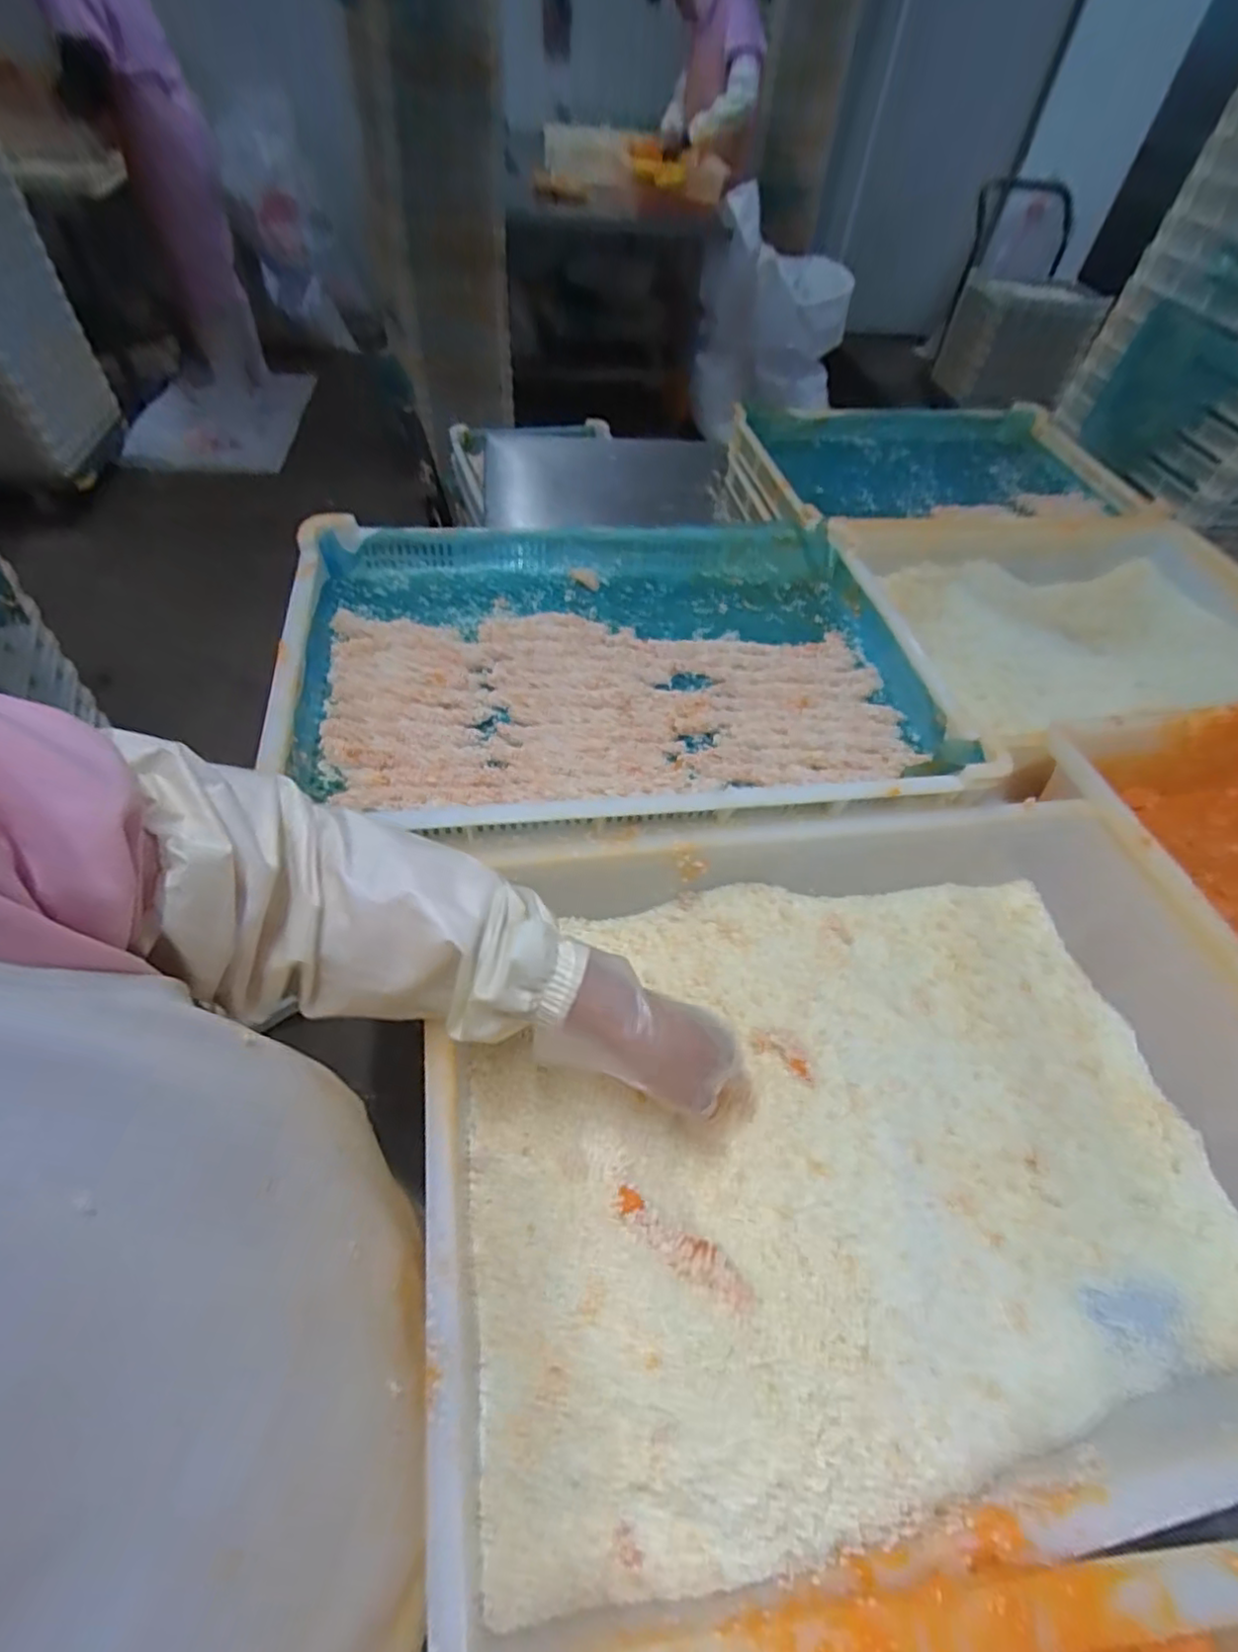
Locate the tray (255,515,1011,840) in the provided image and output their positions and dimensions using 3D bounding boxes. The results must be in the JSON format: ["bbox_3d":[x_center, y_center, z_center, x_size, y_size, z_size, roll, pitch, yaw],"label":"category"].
[{"bbox_3d":[0.001,-0.162,0.641,0.595,0.055,0.412,-6,54,-10],"label":"tray"}]

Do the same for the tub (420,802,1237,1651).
[{"bbox_3d":[0.184,0.198,0.473,0.601,0.129,0.403,-6,54,-10],"label":"tub"}]

